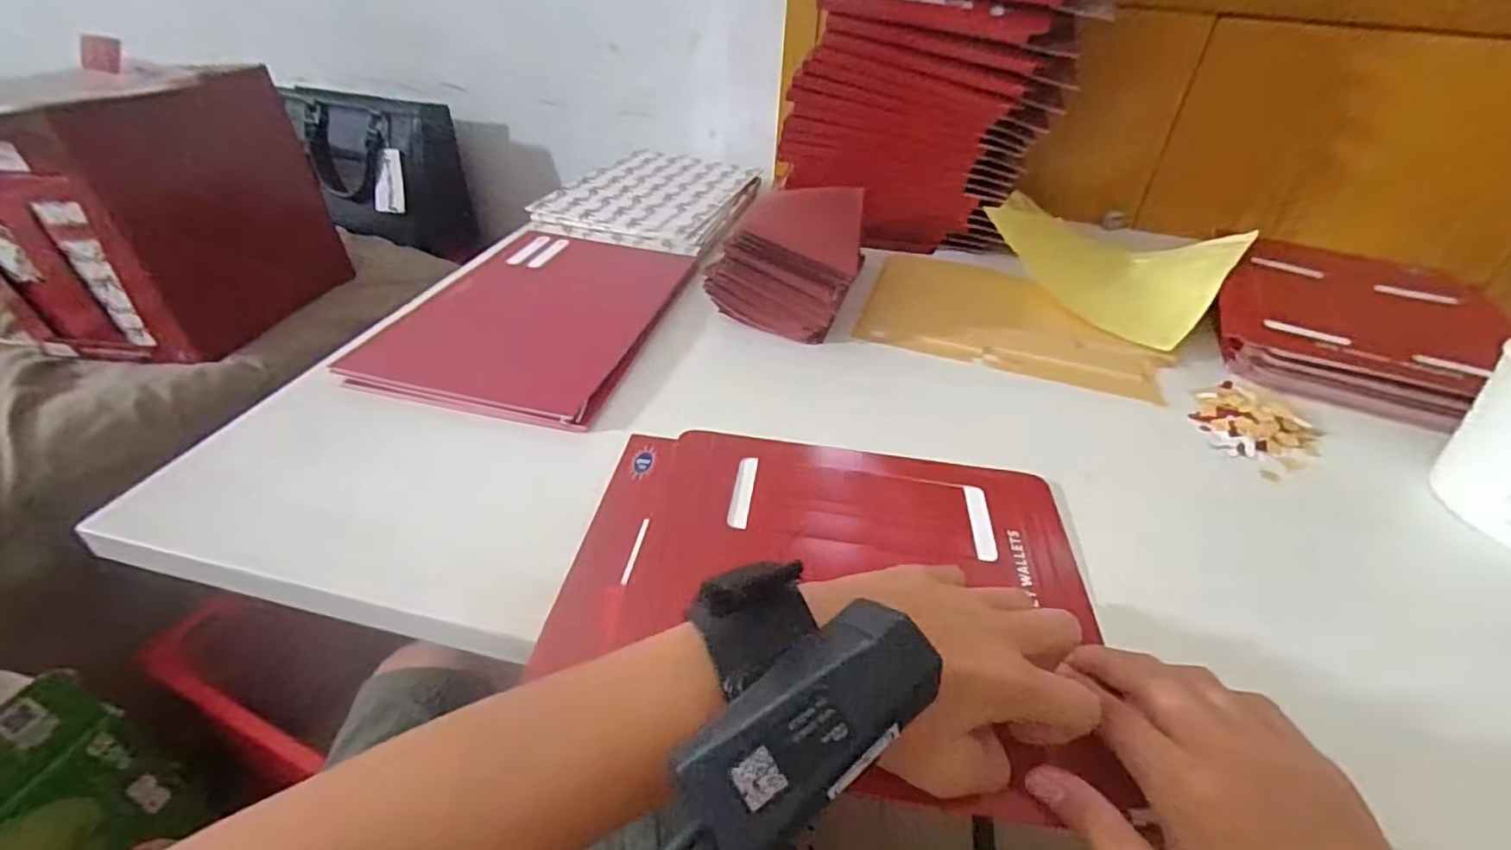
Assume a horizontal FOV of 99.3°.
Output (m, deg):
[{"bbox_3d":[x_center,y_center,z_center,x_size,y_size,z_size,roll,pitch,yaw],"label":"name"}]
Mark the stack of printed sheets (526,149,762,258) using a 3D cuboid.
[{"bbox_3d":[-0.110,-0.259,0.729,0.191,0.021,0.281,10,37,9],"label":"stack of printed sheets"}]

